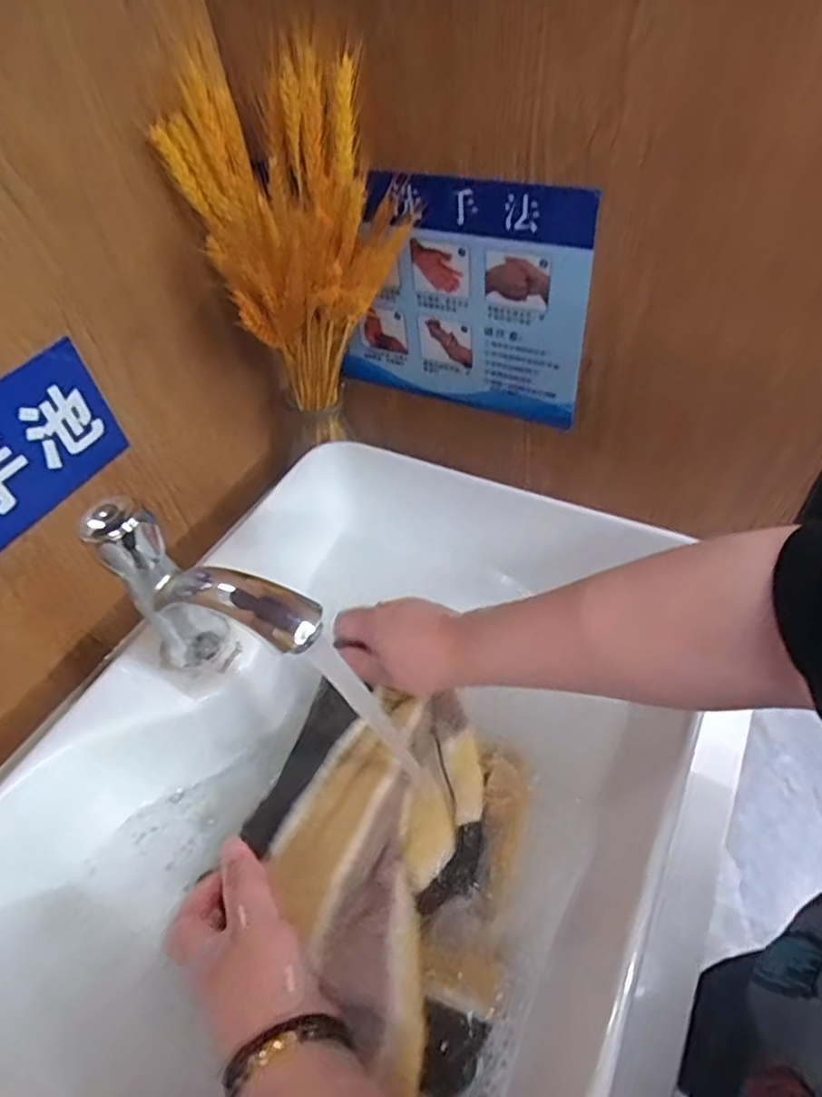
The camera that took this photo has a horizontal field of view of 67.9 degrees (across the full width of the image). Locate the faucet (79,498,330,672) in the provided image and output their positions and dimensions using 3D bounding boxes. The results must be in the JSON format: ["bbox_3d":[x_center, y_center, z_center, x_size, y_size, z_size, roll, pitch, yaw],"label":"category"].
[{"bbox_3d":[-0.111,0.042,0.363,0.136,0.129,0.032,18,52,21],"label":"faucet"}]

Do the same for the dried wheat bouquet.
[{"bbox_3d":[-0.085,-0.210,0.487,0.167,0.272,0.123,14,51,18],"label":"dried wheat bouquet"}]

